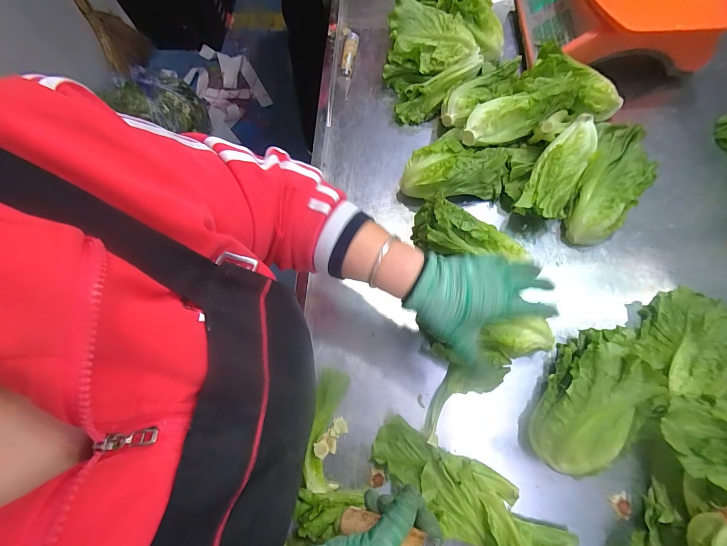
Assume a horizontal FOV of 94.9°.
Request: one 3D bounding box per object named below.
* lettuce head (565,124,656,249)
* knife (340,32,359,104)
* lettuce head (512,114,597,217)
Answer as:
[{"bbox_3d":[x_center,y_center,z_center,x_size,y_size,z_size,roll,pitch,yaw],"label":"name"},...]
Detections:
[{"bbox_3d":[0.372,-0.139,0.502,0.093,0.065,0.197,23,87,9],"label":"lettuce head"},{"bbox_3d":[-0.029,-0.398,0.645,0.026,0.032,0.153,6,71,4],"label":"knife"},{"bbox_3d":[0.291,-0.152,0.487,0.071,0.046,0.154,29,96,11],"label":"lettuce head"}]

